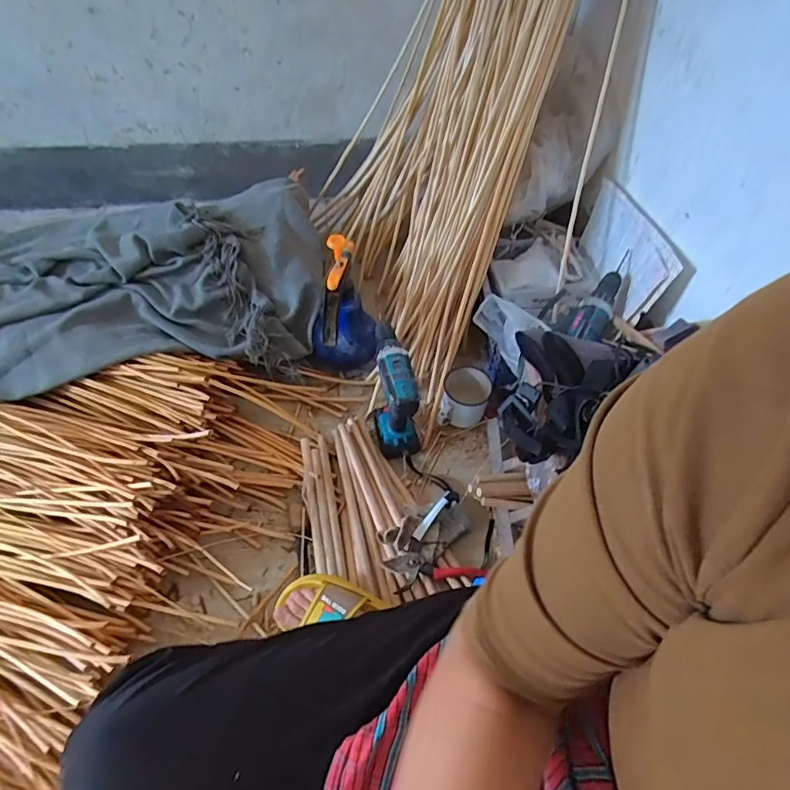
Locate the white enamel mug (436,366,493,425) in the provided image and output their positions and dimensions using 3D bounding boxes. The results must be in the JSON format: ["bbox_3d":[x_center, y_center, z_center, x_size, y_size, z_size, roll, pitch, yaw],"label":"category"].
[{"bbox_3d":[0.141,0.010,1.018,0.093,0.087,0.109,10,56,4],"label":"white enamel mug"}]

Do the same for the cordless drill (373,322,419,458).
[{"bbox_3d":[-0.010,-0.009,0.933,0.076,0.178,0.180,-17,58,-14],"label":"cordless drill"}]

